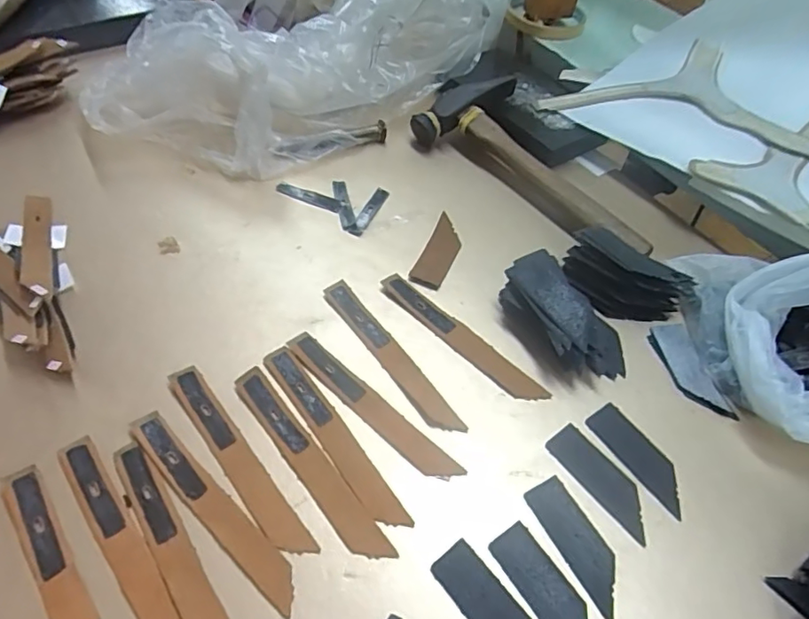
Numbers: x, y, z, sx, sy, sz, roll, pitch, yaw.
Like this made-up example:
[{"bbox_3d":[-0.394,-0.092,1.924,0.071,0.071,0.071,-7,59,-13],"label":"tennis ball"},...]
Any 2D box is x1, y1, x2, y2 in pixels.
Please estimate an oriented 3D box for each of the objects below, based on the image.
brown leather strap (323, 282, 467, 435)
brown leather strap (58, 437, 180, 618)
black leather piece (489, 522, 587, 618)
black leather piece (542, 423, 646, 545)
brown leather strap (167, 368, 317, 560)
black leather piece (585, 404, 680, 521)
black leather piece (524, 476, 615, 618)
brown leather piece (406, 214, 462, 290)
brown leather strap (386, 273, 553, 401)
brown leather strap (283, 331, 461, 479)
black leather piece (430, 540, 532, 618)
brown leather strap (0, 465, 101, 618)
[{"bbox_3d":[-0.009,0.027,0.336,0.019,0.007,0.125,-28,58,-24],"label":"brown leather strap"},{"bbox_3d":[-0.133,0.109,0.258,0.017,0.004,0.125,-31,59,-25],"label":"brown leather strap"},{"bbox_3d":[0.068,0.132,0.258,0.023,0.004,0.064,-27,58,-23],"label":"black leather piece"},{"bbox_3d":[0.105,0.090,0.294,0.025,0.004,0.064,-30,59,-25],"label":"black leather piece"},{"bbox_3d":[-0.089,0.077,0.290,0.017,0.004,0.125,-31,59,-26],"label":"brown leather strap"},{"bbox_3d":[0.130,0.080,0.304,0.025,0.004,0.063,-26,57,-23],"label":"black leather piece"},{"bbox_3d":[0.086,0.114,0.273,0.023,0.004,0.063,-23,56,-21],"label":"black leather piece"},{"bbox_3d":[0.025,-0.041,0.390,0.022,0.005,0.067,20,52,12],"label":"brown leather piece"},{"bbox_3d":[0.034,0.017,0.346,0.124,0.004,0.018,38,58,24],"label":"brown leather strap"},{"bbox_3d":[-0.020,0.054,0.315,0.124,0.004,0.018,37,58,23],"label":"brown leather strap"},{"bbox_3d":[0.040,0.138,0.252,0.024,0.004,0.064,-31,59,-25],"label":"black leather piece"},{"bbox_3d":[-0.153,0.121,0.245,0.016,0.004,0.122,-31,59,-25],"label":"brown leather strap"}]

